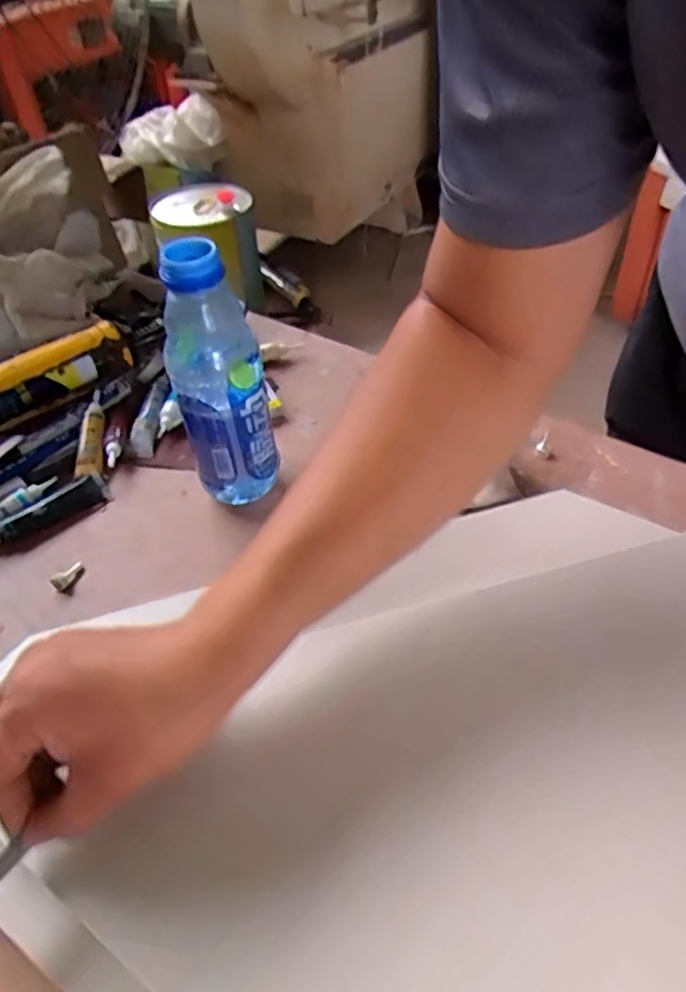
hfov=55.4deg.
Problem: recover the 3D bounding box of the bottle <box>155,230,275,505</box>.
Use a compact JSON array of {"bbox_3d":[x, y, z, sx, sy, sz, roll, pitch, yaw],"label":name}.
[{"bbox_3d":[-0.091,-0.078,0.481,0.066,0.202,0.055,-13,47,-11],"label":"bottle"}]

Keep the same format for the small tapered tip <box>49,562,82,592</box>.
[{"bbox_3d":[-0.207,0.058,0.489,0.010,0.010,0.028,12,45,14],"label":"small tapered tip"}]

